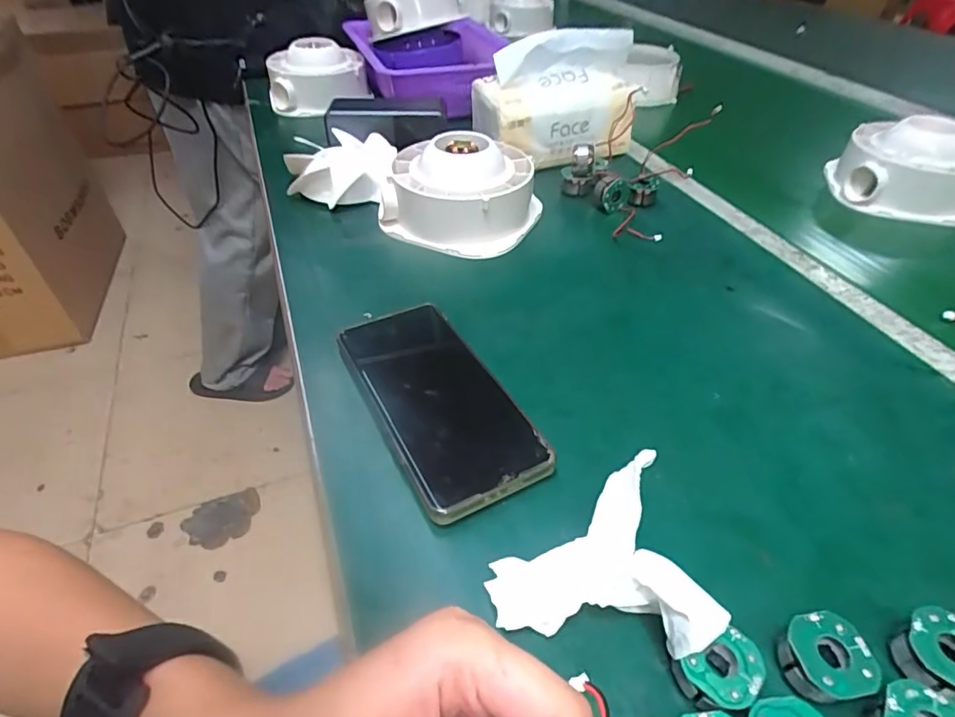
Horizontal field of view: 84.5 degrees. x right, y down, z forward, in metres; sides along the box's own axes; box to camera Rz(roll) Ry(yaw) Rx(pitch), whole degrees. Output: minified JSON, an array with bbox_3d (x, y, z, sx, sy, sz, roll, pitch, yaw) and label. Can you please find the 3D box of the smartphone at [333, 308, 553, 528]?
[{"bbox_3d":[-0.028,0.023,0.326,0.075,0.015,0.164,-21,48,-20],"label":"smartphone"}]

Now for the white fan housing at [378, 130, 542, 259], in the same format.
[{"bbox_3d":[-0.015,-0.156,0.476,0.132,0.072,0.110,21,48,20],"label":"white fan housing"}]

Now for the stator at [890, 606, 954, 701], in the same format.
[{"bbox_3d":[0.190,0.124,0.216,0.032,0.022,0.030,-20,48,-19],"label":"stator"}]

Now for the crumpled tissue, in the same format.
[{"bbox_3d":[0.063,0.097,0.229,0.088,0.045,0.075,-24,49,-23],"label":"crumpled tissue"}]

